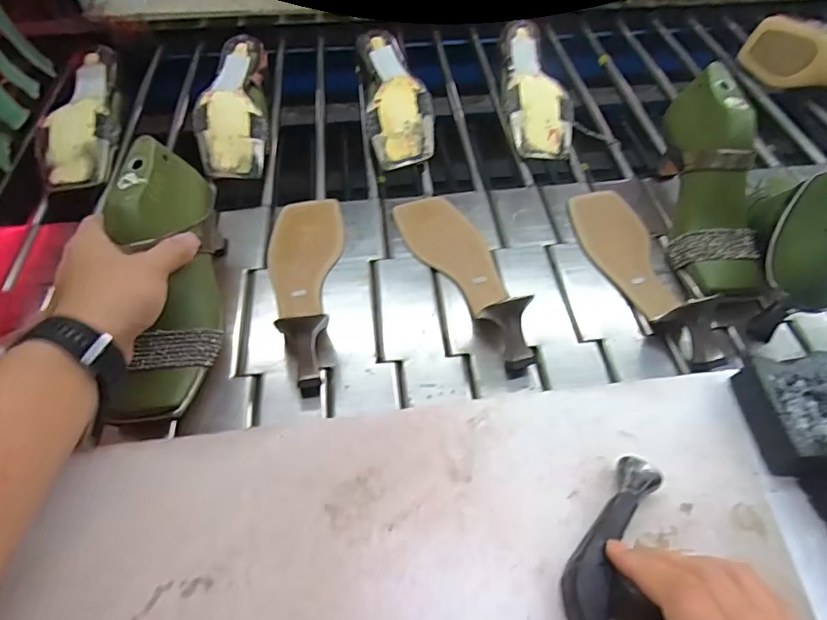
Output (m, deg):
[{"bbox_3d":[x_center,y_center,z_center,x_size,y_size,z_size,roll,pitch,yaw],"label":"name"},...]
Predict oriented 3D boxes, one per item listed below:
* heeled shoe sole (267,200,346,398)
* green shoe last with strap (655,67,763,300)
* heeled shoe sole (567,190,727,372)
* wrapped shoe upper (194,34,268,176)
[{"bbox_3d":[-0.107,-0.036,0.494,0.075,0.047,0.239,-5,55,-5],"label":"heeled shoe sole"},{"bbox_3d":[0.306,-0.130,0.511,0.081,0.095,0.235,-2,83,-1],"label":"green shoe last with strap"},{"bbox_3d":[0.236,-0.050,0.504,0.074,0.053,0.236,-12,56,-10],"label":"heeled shoe sole"},{"bbox_3d":[-0.226,-0.259,0.637,0.086,0.060,0.219,-9,55,-8],"label":"wrapped shoe upper"}]

